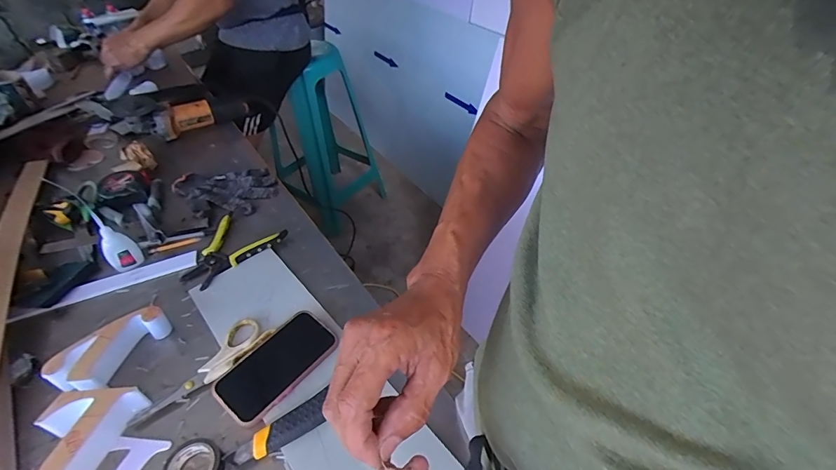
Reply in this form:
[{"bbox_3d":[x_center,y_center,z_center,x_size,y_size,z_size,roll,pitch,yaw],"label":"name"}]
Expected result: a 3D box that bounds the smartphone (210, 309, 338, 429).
[{"bbox_3d":[-0.180,0.163,0.538,0.081,0.011,0.151,33,54,24],"label":"smartphone"}]

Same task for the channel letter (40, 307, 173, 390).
[{"bbox_3d":[-0.409,0.151,0.560,0.078,0.046,0.125,12,46,15],"label":"channel letter"}]

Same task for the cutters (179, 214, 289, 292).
[{"bbox_3d":[-0.313,0.028,0.700,0.131,0.017,0.147,12,46,15],"label":"cutters"}]

